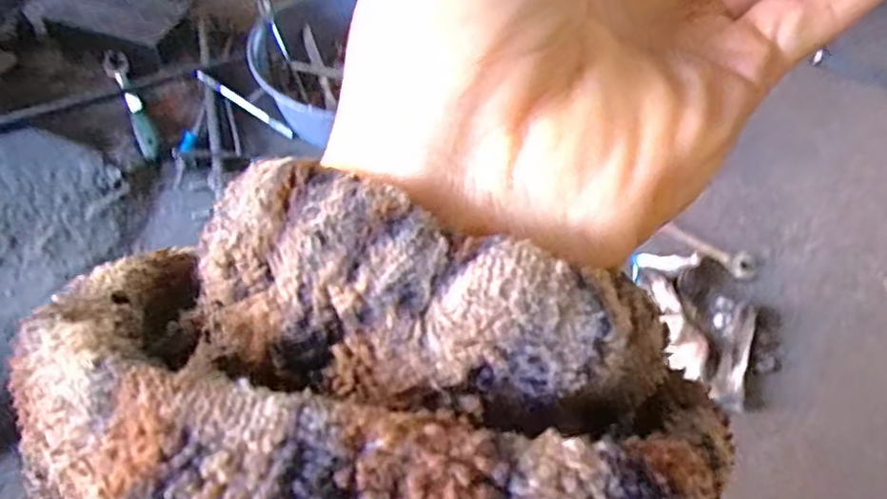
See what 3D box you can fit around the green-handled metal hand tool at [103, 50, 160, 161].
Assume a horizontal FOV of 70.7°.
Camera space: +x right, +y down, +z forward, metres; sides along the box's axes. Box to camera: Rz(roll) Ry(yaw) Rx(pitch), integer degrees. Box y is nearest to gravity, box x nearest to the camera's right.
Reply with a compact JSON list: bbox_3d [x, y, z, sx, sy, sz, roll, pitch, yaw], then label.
[{"bbox_3d":[-0.488,-0.223,0.985,0.035,0.037,0.236,-22,58,-18],"label":"green-handled metal hand tool"}]

